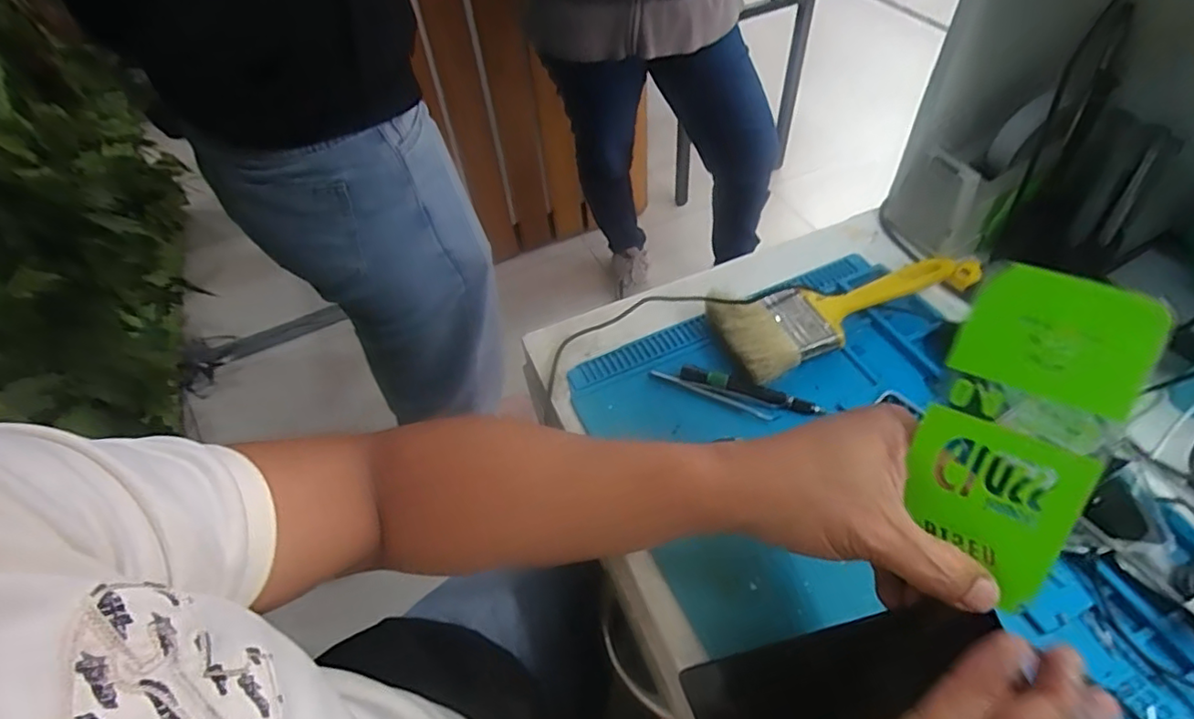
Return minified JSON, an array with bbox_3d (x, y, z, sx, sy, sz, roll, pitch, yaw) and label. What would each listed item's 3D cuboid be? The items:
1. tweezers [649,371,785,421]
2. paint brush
[{"bbox_3d":[0.094,0.027,0.487,0.106,0.006,0.015,17,54,18],"label":"tweezers"},{"bbox_3d":[0.210,-0.052,0.521,0.225,0.021,0.081,-22,52,-12],"label":"paint brush"}]

